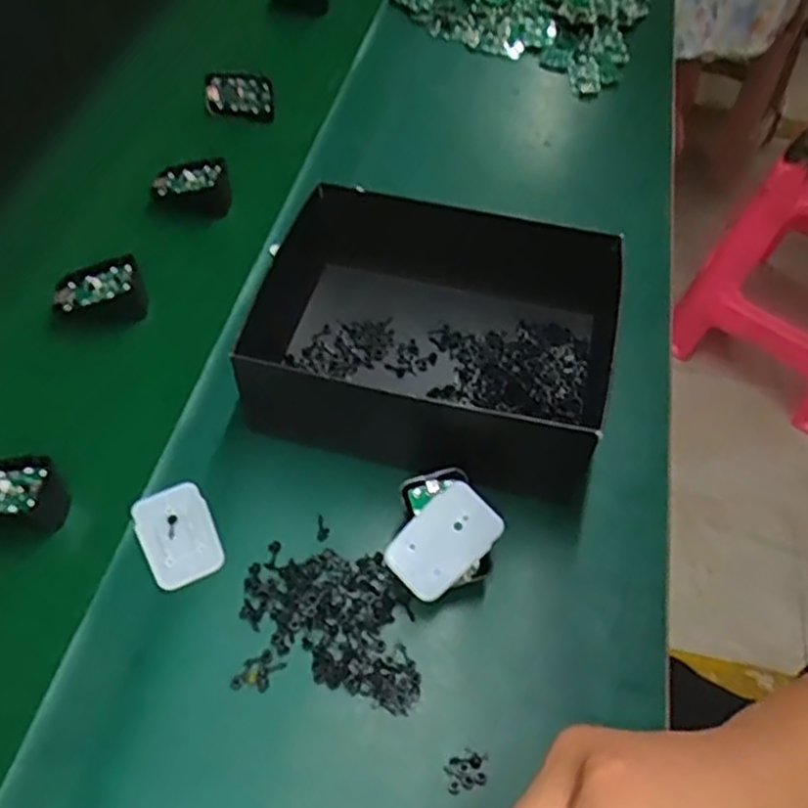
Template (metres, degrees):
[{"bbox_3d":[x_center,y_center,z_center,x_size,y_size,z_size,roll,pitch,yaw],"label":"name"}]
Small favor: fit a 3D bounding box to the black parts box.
[{"bbox_3d":[0.021,-0.048,0.532,0.243,0.081,0.185,14,54,7],"label":"black parts box"}]

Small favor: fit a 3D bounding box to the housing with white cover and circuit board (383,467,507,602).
[{"bbox_3d":[0.020,0.083,0.459,0.069,0.045,0.066,-34,62,-25],"label":"housing with white cover and circuit board"}]

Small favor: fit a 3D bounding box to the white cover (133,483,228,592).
[{"bbox_3d":[-0.143,0.083,0.475,0.045,0.004,0.068,-22,57,-18],"label":"white cover"}]

